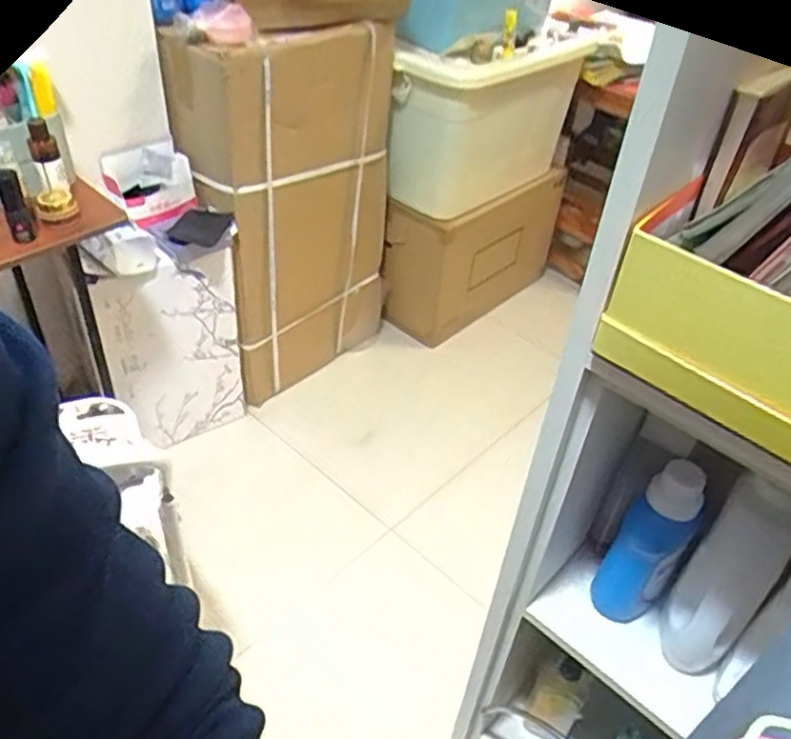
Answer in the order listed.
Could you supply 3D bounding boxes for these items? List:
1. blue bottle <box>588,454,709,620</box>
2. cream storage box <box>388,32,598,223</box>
[{"bbox_3d":[0.286,0.201,0.801,0.073,0.216,0.063,29,47,26],"label":"blue bottle"},{"bbox_3d":[0.227,-0.598,1.723,0.499,0.364,0.203,-30,51,-33],"label":"cream storage box"}]

